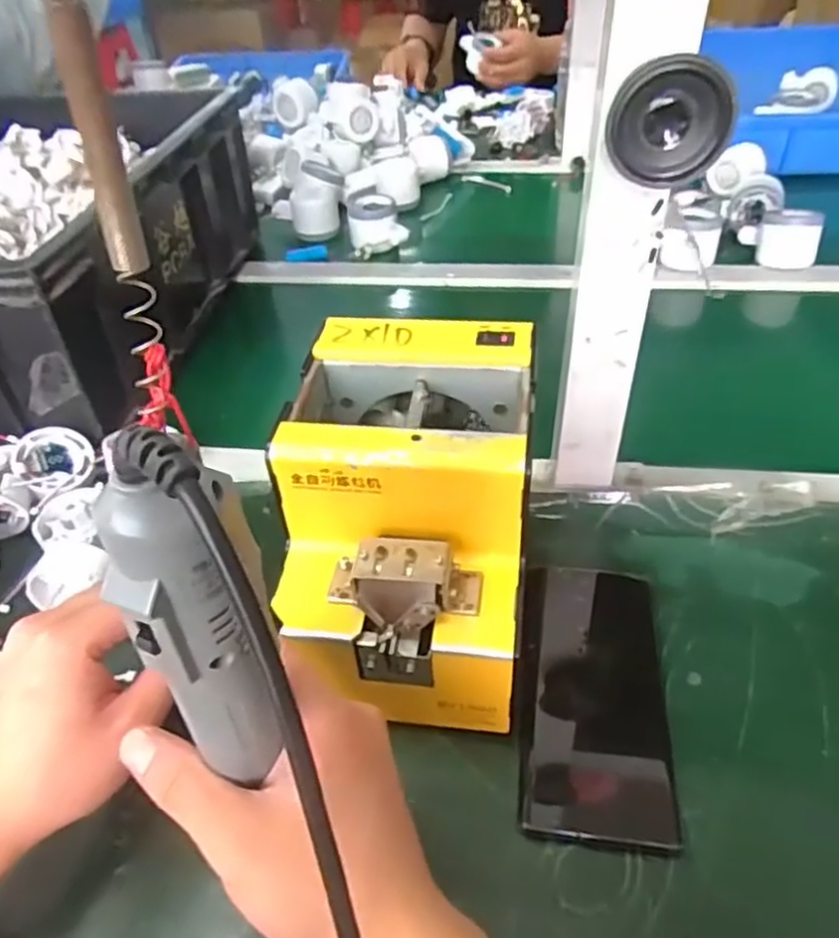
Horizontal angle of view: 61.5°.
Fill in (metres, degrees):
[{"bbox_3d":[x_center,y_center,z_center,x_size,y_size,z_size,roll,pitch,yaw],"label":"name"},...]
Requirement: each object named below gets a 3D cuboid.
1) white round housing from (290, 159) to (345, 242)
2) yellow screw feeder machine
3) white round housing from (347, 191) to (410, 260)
[{"bbox_3d":[-0.133,-0.351,0.921,0.060,0.060,0.115,-1,42,3],"label":"white round housing"},{"bbox_3d":[-0.005,0.021,0.382,0.123,0.125,0.173,4,42,9],"label":"yellow screw feeder machine"},{"bbox_3d":[-0.055,-0.297,0.856,0.064,0.049,0.073,-16,43,-14],"label":"white round housing"}]

